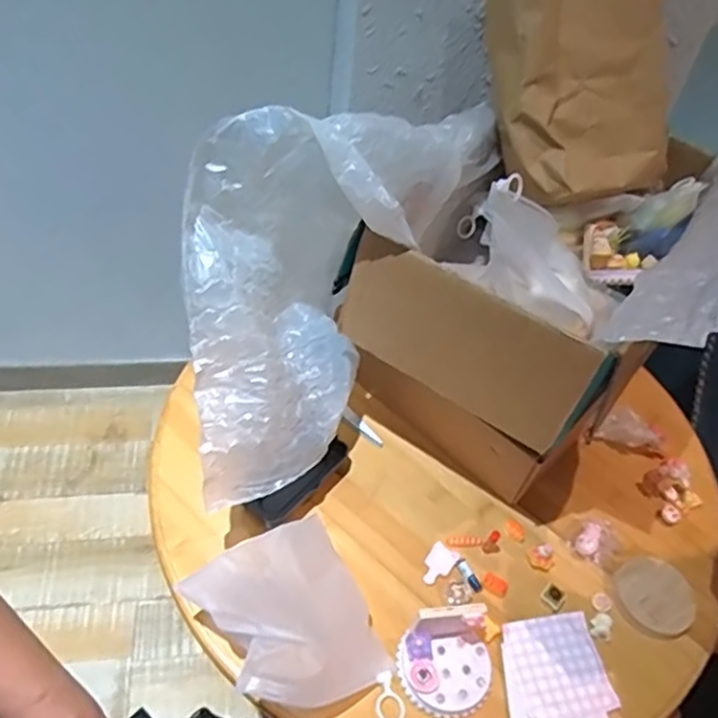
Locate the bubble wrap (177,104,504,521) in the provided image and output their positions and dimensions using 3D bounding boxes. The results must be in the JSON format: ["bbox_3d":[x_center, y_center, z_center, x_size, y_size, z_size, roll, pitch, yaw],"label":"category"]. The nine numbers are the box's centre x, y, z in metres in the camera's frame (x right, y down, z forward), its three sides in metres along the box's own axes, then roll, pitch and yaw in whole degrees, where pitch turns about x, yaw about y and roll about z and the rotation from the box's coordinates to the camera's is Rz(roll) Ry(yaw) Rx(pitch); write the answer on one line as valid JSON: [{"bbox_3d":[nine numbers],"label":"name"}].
[{"bbox_3d":[-0.037,-0.093,0.586,0.159,0.250,0.386,28,51,16],"label":"bubble wrap"}]

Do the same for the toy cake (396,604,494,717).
[{"bbox_3d":[0.073,0.237,0.513,0.077,0.058,0.069,-7,50,-13],"label":"toy cake"}]

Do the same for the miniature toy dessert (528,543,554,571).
[{"bbox_3d":[0.169,0.181,0.600,0.024,0.024,0.019,32,52,19],"label":"miniature toy dessert"}]

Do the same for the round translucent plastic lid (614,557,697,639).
[{"bbox_3d":[0.268,0.213,0.587,0.068,0.012,0.066,4,49,-5],"label":"round translucent plastic lid"}]

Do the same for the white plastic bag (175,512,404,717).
[{"bbox_3d":[-0.050,0.211,0.516,0.127,0.073,0.153,-24,56,-25],"label":"white plastic bag"}]

